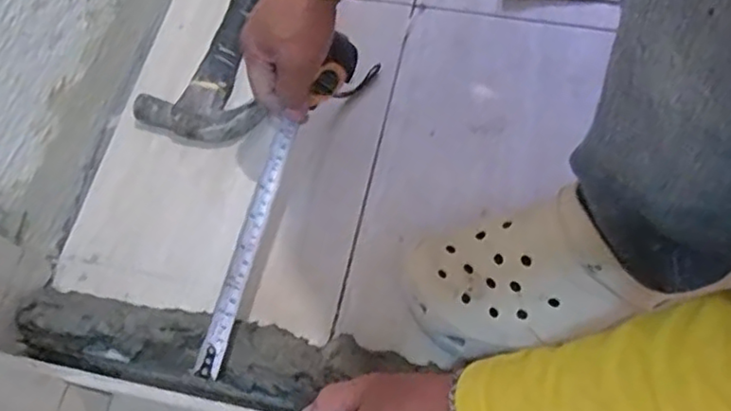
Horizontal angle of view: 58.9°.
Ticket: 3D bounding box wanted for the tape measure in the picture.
[{"bbox_3d":[-0.065,-0.005,0.495,0.060,0.033,0.275,22,79,12],"label":"tape measure"}]

